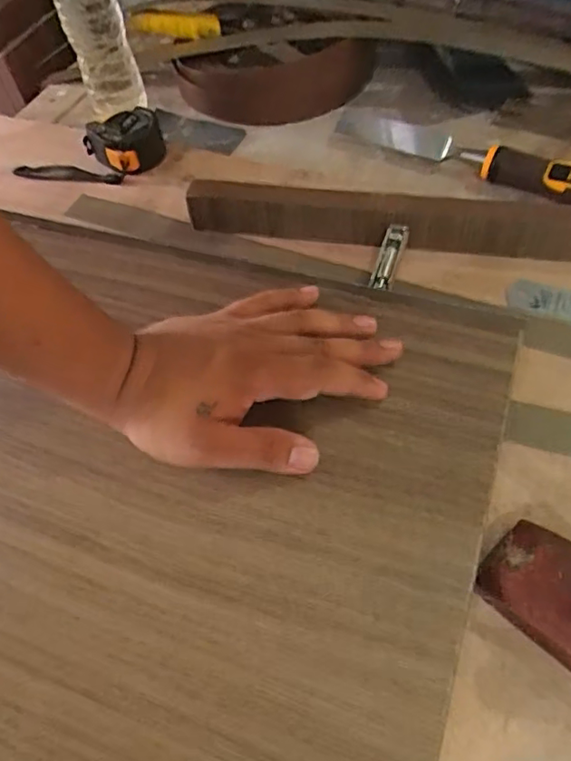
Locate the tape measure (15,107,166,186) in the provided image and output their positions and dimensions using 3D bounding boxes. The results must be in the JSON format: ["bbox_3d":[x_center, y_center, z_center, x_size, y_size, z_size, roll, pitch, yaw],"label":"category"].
[{"bbox_3d":[-0.183,-0.205,0.534,0.147,0.042,0.054,-14,52,9],"label":"tape measure"}]

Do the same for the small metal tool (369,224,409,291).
[{"bbox_3d":[0.074,-0.087,0.417,0.017,0.014,0.052,17,72,16],"label":"small metal tool"}]

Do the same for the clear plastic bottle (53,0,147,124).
[{"bbox_3d":[-0.179,-0.335,0.531,0.058,0.171,0.050,-15,57,-4],"label":"clear plastic bottle"}]

